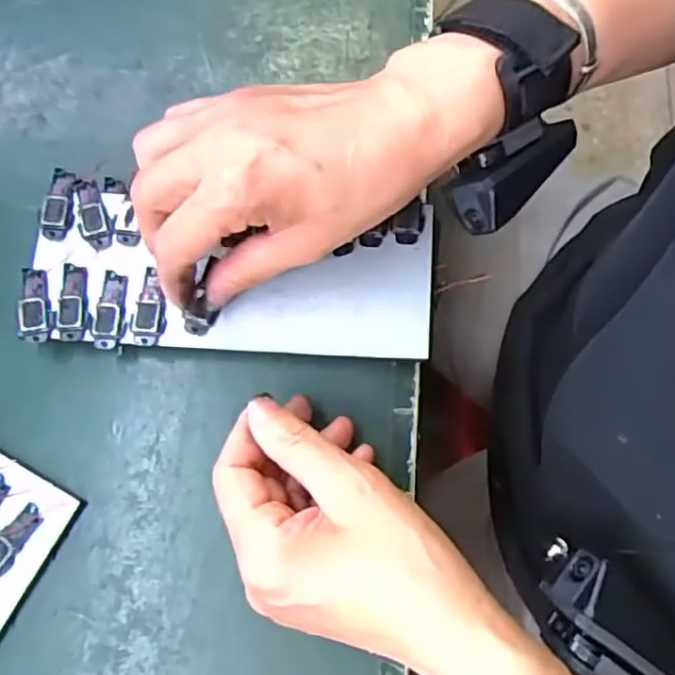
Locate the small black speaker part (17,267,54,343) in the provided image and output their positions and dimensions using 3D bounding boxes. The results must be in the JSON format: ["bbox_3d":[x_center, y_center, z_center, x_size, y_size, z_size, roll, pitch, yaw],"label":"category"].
[{"bbox_3d":[-0.150,-0.017,0.327,0.016,0.005,0.039,-5,70,-6],"label":"small black speaker part"}]

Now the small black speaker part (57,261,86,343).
[{"bbox_3d":[-0.133,-0.018,0.329,0.012,0.004,0.039,1,73,-6],"label":"small black speaker part"}]

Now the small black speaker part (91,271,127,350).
[{"bbox_3d":[-0.113,-0.014,0.327,0.015,0.004,0.039,11,75,0],"label":"small black speaker part"}]

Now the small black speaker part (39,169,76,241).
[{"bbox_3d":[-0.145,-0.070,0.342,0.015,0.005,0.040,3,75,3],"label":"small black speaker part"}]

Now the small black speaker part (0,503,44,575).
[{"bbox_3d":[-0.155,0.097,0.309,0.014,0.004,0.040,38,79,11],"label":"small black speaker part"}]

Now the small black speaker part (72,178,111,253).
[{"bbox_3d":[-0.128,-0.064,0.341,0.015,0.004,0.040,-18,75,-3],"label":"small black speaker part"}]

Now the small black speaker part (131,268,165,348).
[{"bbox_3d":[-0.093,-0.015,0.328,0.016,0.004,0.039,3,74,2],"label":"small black speaker part"}]

